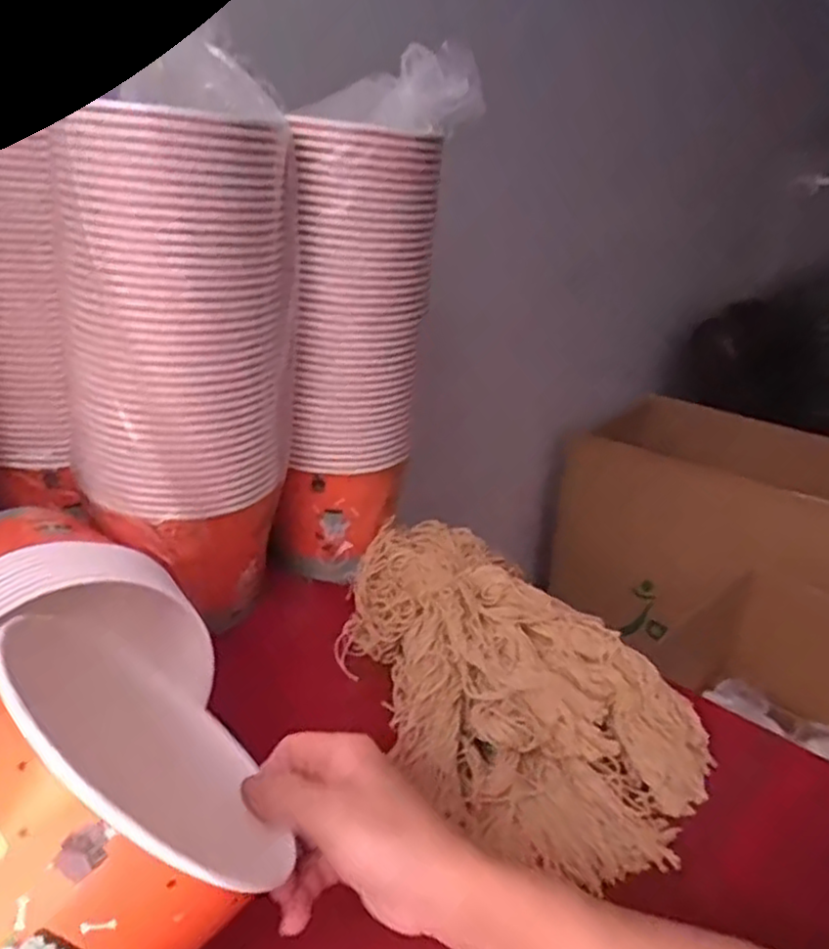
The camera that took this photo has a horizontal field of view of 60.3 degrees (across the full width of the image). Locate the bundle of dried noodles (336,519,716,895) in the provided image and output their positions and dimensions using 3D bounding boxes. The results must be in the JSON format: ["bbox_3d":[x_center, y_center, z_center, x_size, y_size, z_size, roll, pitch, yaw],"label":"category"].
[{"bbox_3d":[0.059,0.155,0.578,0.216,0.079,0.345,-13,29,-31],"label":"bundle of dried noodles"}]

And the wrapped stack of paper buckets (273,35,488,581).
[{"bbox_3d":[-0.044,-0.132,0.693,0.169,0.455,0.141,3,24,0],"label":"wrapped stack of paper buckets"}]

